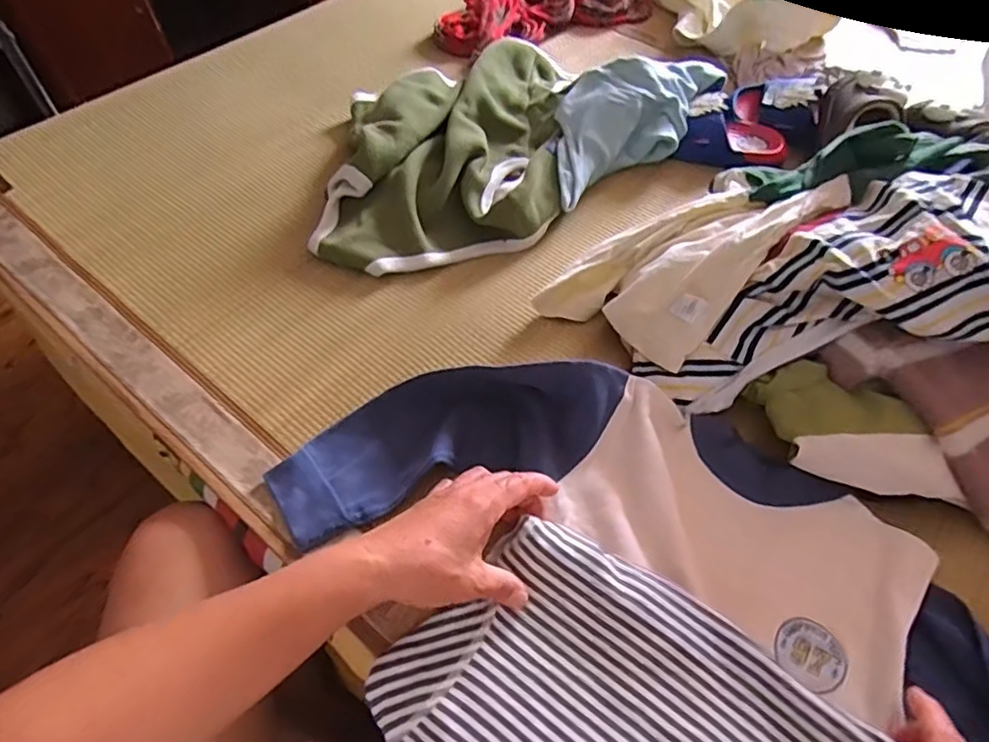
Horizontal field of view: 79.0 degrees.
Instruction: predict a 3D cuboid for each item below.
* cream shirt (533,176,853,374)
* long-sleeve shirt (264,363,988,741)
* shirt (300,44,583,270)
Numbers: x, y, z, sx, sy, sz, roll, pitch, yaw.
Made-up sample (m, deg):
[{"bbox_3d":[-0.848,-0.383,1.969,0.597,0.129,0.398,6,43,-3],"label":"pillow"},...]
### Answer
[{"bbox_3d":[0.185,-0.113,0.570,0.240,0.094,0.149,-33,62,-23],"label":"cream shirt"},{"bbox_3d":[0.116,0.176,0.419,0.351,0.058,0.556,-39,62,-22],"label":"long-sleeve shirt"},{"bbox_3d":[-0.051,-0.276,0.707,0.267,0.056,0.385,3,54,1],"label":"shirt"}]

